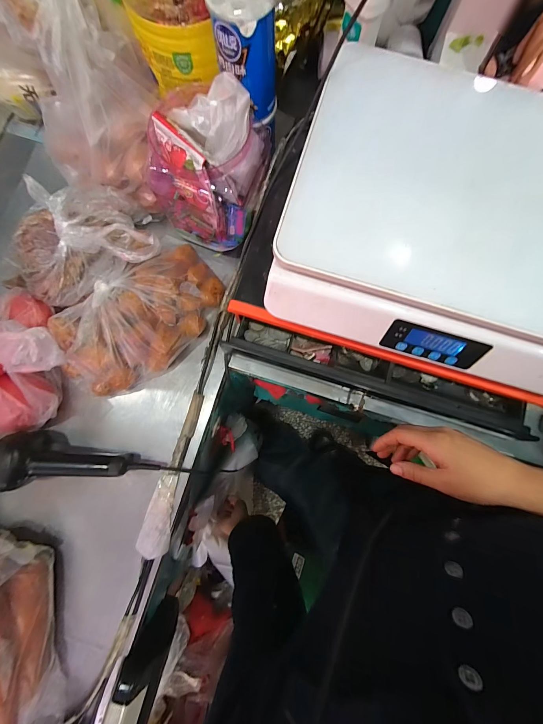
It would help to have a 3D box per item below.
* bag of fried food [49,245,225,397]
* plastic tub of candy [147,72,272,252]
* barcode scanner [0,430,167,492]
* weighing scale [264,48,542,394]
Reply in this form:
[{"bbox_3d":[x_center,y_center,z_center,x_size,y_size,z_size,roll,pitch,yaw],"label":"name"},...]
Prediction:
[{"bbox_3d":[-0.189,-0.061,0.427,0.149,0.073,0.251,43,83,5],"label":"bag of fried food"},{"bbox_3d":[-0.080,-0.251,0.382,0.127,0.152,0.126,0,81,-1],"label":"plastic tub of candy"},{"bbox_3d":[-0.247,0.129,0.394,0.183,0.086,0.065,1,81,-1],"label":"barcode scanner"},{"bbox_3d":[0.200,-0.147,0.318,0.351,0.085,0.289,16,82,2],"label":"weighing scale"}]

